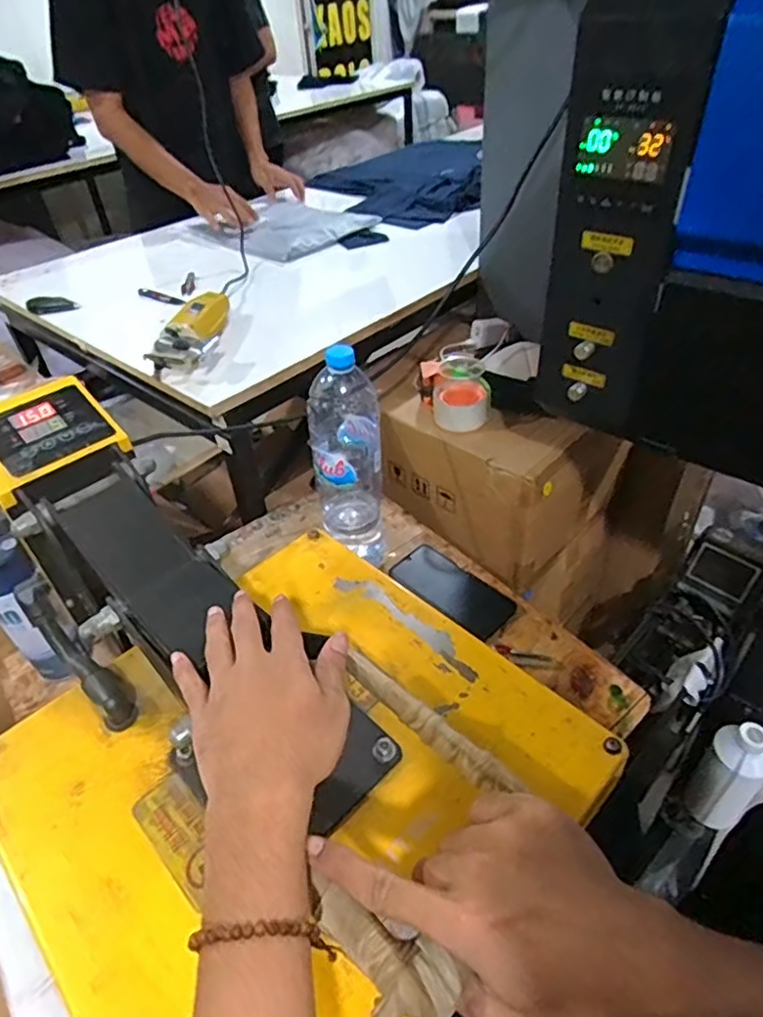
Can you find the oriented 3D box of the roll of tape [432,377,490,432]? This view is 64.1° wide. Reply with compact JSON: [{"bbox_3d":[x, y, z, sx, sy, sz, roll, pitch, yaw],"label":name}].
[{"bbox_3d":[0.122,-0.157,0.929,0.087,0.053,0.071,1,42,6],"label":"roll of tape"}]

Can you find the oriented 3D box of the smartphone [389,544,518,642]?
[{"bbox_3d":[0.094,0.108,0.816,0.163,0.012,0.082,35,60,27],"label":"smartphone"}]

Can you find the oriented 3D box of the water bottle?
[{"bbox_3d":[-0.040,-0.047,0.775,0.080,0.332,0.093,-6,41,-1],"label":"water bottle"}]

